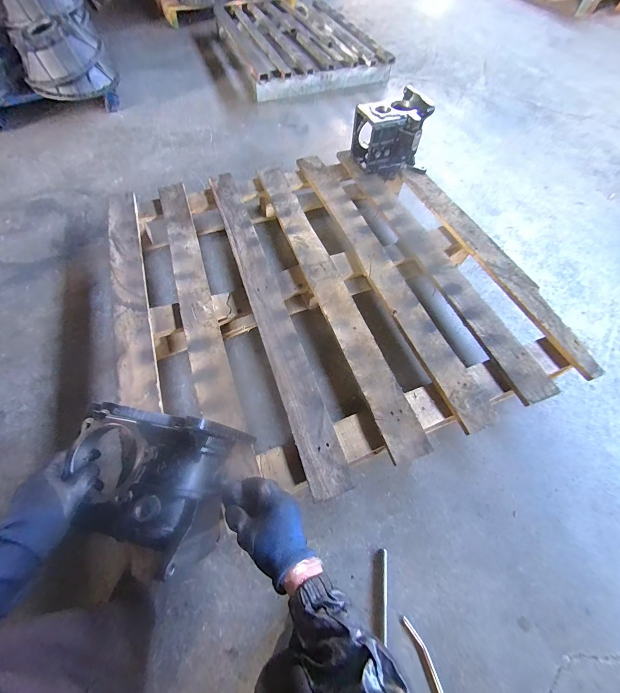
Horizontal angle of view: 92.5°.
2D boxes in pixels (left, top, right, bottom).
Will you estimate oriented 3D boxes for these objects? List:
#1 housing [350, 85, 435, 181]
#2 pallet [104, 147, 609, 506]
[{"bbox_3d":[0.294,-0.763,1.088,0.240,0.193,0.183,-13,61,-9],"label":"housing"},{"bbox_3d":[0.026,-0.205,0.929,1.069,0.176,1.080,-18,62,-11],"label":"pallet"}]

